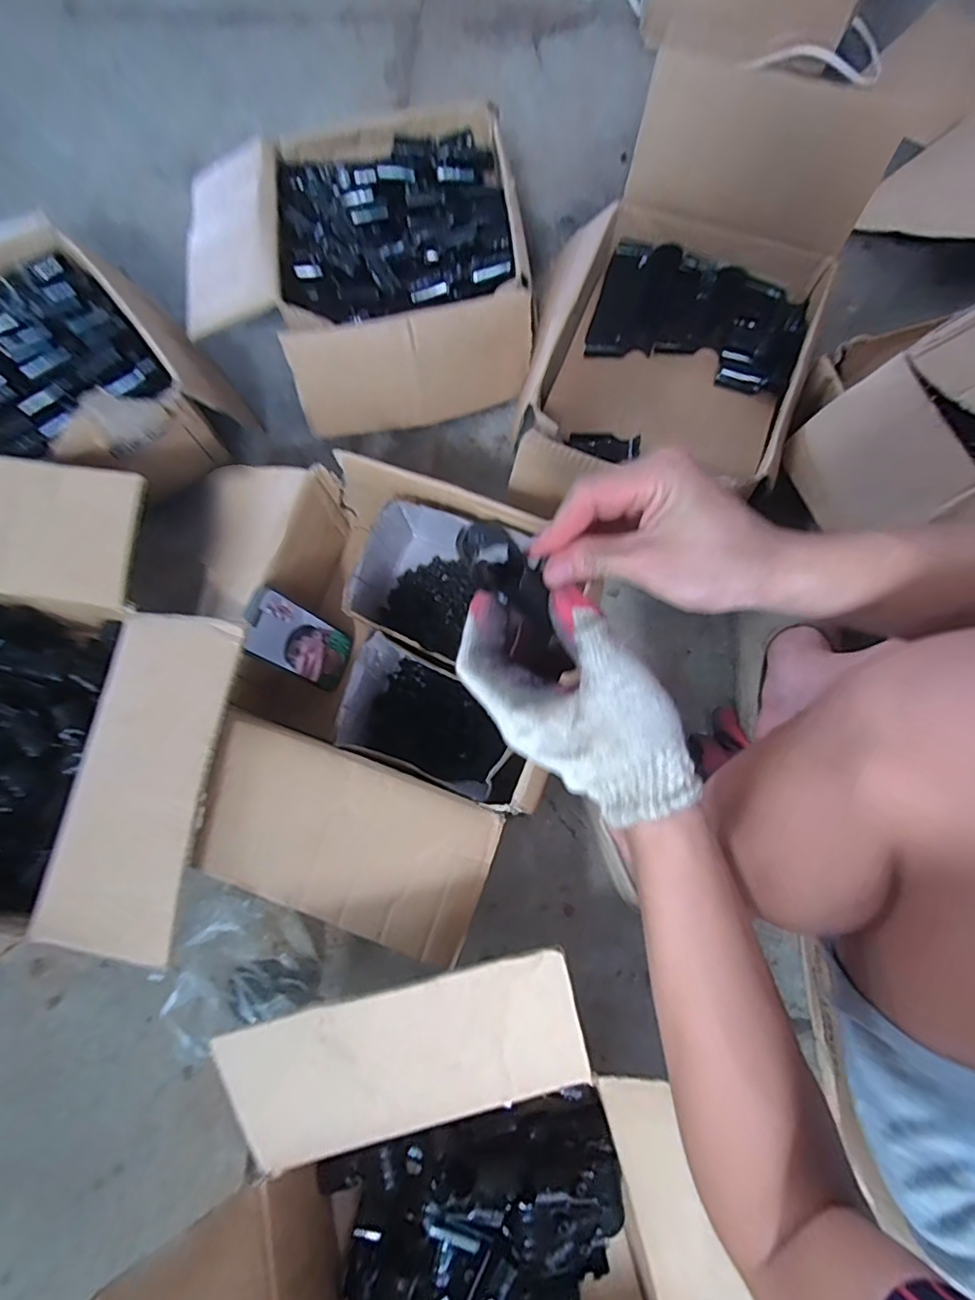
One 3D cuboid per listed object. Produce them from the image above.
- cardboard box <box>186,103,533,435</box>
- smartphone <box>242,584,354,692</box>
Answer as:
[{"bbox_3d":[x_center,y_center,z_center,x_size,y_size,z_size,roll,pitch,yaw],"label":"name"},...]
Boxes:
[{"bbox_3d":[-0.173,-0.502,0.767,0.421,0.141,0.399,-9,75,-2],"label":"cardboard box"},{"bbox_3d":[-0.203,-0.009,0.614,0.009,0.147,0.071,12,73,30],"label":"smartphone"}]

